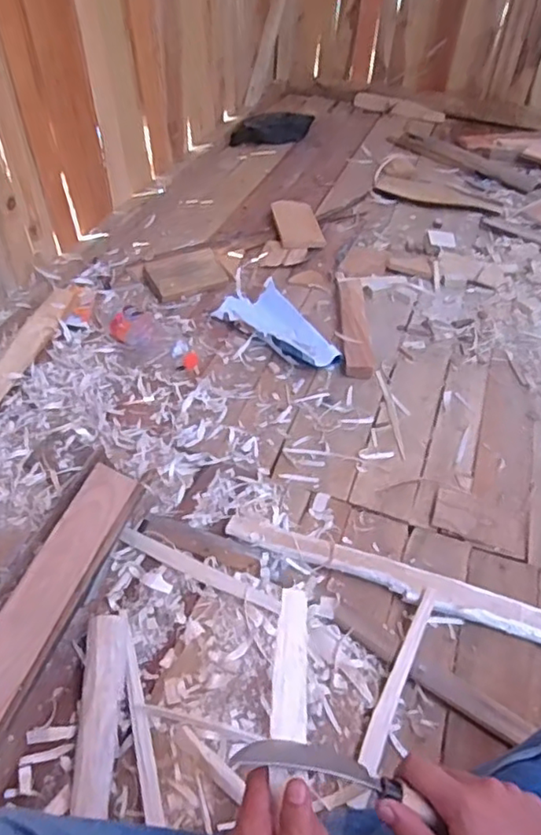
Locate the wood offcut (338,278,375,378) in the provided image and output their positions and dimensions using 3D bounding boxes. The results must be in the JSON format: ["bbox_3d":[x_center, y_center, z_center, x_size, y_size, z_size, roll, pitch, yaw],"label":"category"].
[{"bbox_3d":[0.162,-0.185,1.185,0.053,0.022,0.306,2,47,-1],"label":"wood offcut"}]

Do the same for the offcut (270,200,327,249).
[{"bbox_3d":[0.061,-0.456,1.430,0.096,0.017,0.191,-10,52,-3],"label":"offcut"}]

